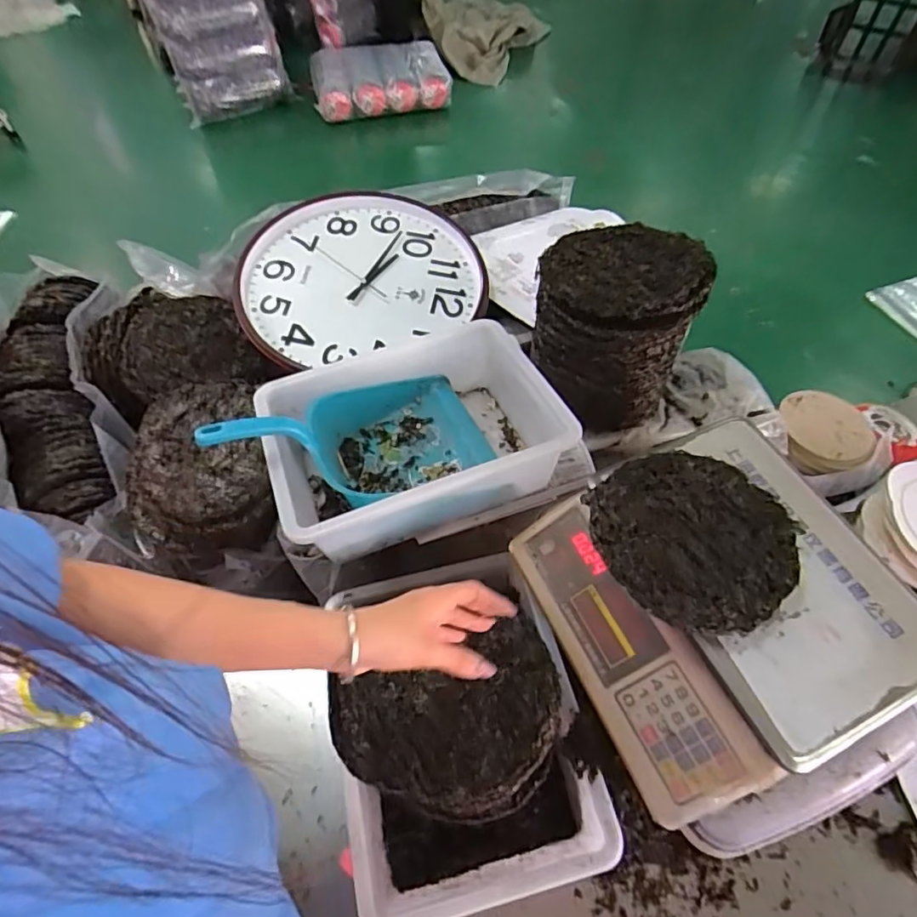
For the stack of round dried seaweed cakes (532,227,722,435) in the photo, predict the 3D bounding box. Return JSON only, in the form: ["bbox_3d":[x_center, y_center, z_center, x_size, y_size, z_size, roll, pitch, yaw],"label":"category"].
[{"bbox_3d":[0.205,-0.186,0.772,0.203,0.202,0.204,18,58,13],"label":"stack of round dried seaweed cakes"}]

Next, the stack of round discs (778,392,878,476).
[{"bbox_3d":[0.577,-0.047,0.887,0.144,0.034,0.146,-16,57,-9],"label":"stack of round discs"}]

